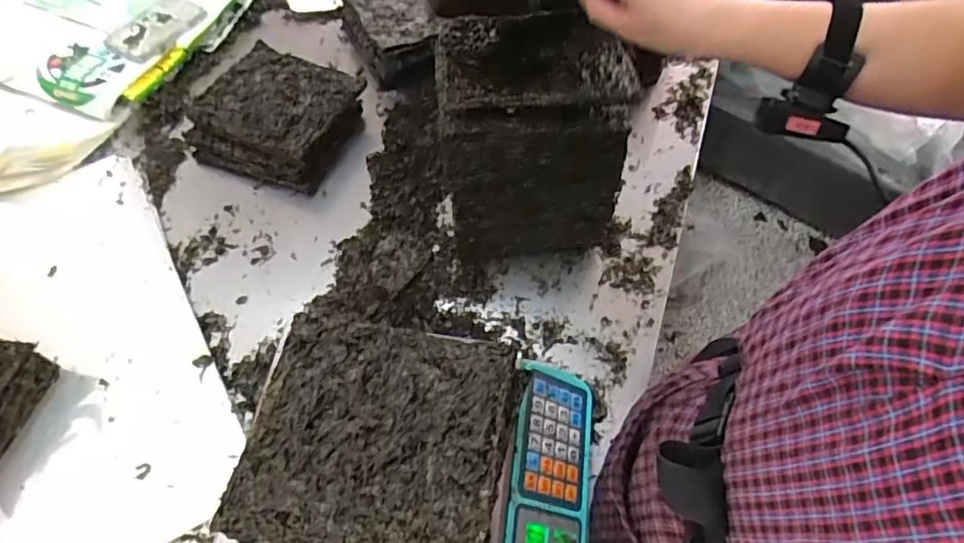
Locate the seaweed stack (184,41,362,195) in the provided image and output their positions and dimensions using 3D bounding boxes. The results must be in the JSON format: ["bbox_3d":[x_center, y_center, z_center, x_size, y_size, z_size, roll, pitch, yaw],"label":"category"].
[{"bbox_3d":[-0.307,-0.234,0.852,0.205,0.073,0.197,19,62,14],"label":"seaweed stack"}]

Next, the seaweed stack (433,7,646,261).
[{"bbox_3d":[0.057,-0.167,0.705,0.196,0.255,0.177,-5,59,0],"label":"seaweed stack"}]

